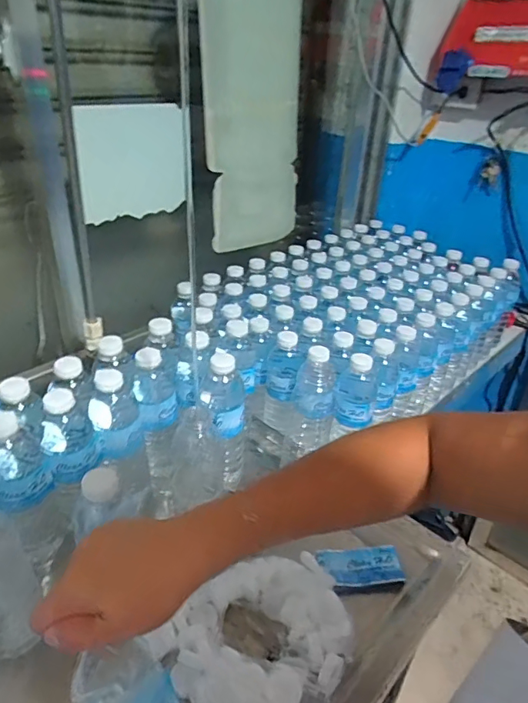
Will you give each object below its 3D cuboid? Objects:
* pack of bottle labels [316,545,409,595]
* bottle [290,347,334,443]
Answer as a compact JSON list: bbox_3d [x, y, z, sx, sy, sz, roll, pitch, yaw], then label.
[{"bbox_3d":[0.119,0.265,0.601,0.098,0.020,0.056,-3,31,-9],"label":"pack of bottle labels"},{"bbox_3d":[0.076,0.062,0.749,0.059,0.149,0.067,6,31,5],"label":"bottle"}]

